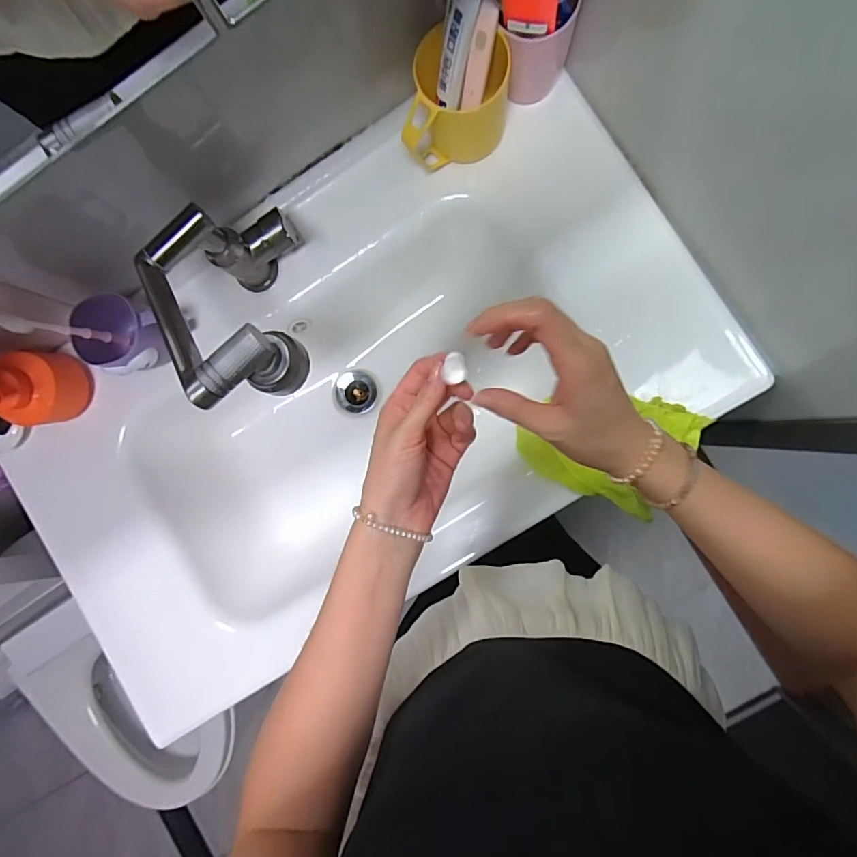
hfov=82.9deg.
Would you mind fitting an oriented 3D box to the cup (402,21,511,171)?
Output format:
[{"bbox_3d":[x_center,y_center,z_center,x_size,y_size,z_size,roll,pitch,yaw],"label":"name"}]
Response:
[{"bbox_3d":[0.032,-0.319,0.496,0.079,0.115,0.104,20,93,8],"label":"cup"}]

